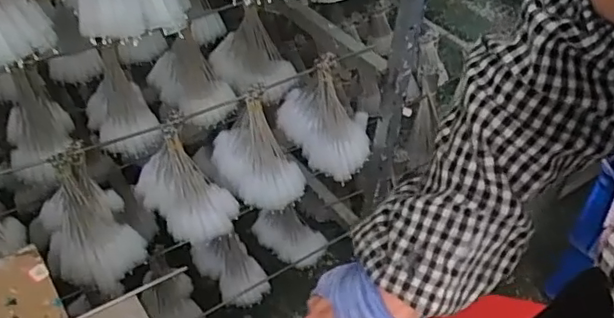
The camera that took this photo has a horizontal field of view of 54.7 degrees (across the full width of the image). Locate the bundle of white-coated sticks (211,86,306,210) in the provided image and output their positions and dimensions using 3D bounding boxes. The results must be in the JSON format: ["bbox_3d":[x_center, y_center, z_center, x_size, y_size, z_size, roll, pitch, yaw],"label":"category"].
[{"bbox_3d":[-0.087,-0.023,0.998,0.093,0.179,0.179,-31,51,-31],"label":"bundle of white-coated sticks"}]

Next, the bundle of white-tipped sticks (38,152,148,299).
[{"bbox_3d":[-0.309,0.086,0.848,0.120,0.182,0.140,-26,48,-27],"label":"bundle of white-tipped sticks"}]

